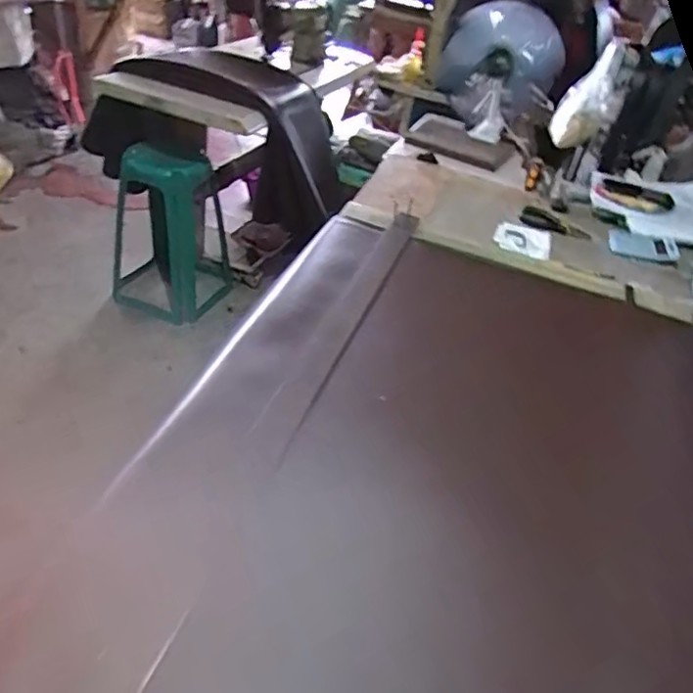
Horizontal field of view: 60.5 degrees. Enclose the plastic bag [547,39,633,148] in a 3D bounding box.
[{"bbox_3d":[0.668,-0.678,1.624,0.203,0.226,0.084,-12,43,-28],"label":"plastic bag"}]

